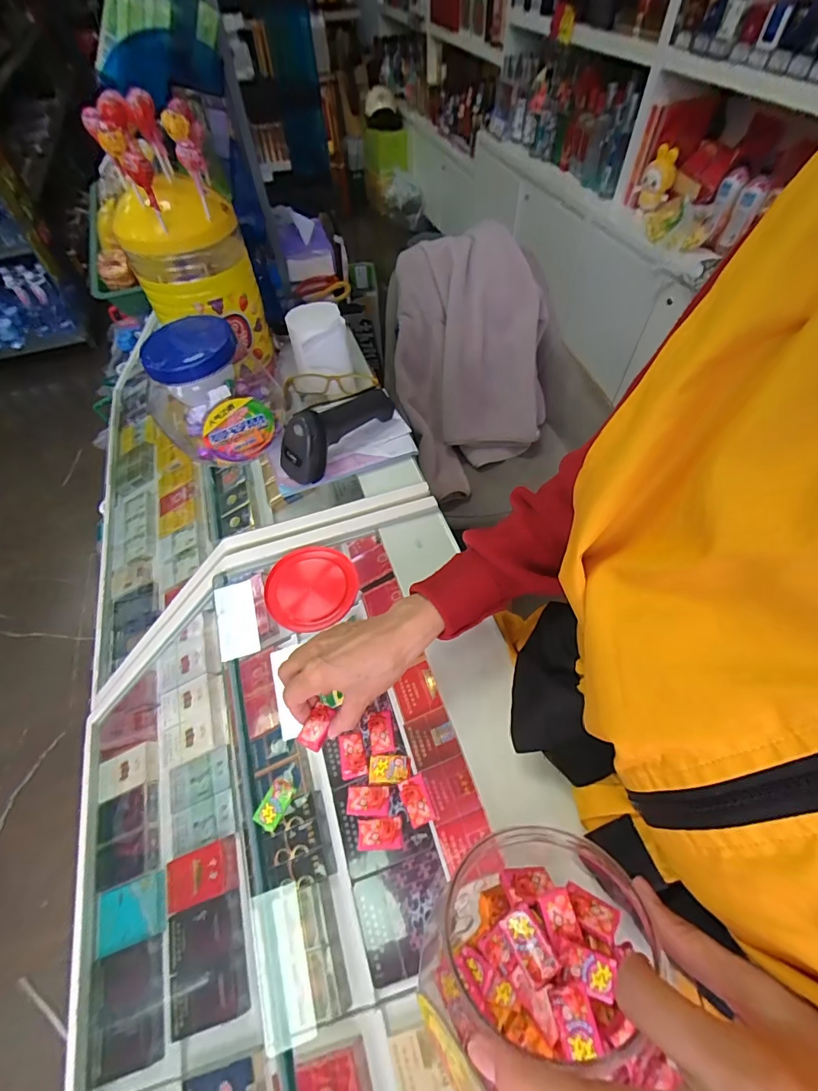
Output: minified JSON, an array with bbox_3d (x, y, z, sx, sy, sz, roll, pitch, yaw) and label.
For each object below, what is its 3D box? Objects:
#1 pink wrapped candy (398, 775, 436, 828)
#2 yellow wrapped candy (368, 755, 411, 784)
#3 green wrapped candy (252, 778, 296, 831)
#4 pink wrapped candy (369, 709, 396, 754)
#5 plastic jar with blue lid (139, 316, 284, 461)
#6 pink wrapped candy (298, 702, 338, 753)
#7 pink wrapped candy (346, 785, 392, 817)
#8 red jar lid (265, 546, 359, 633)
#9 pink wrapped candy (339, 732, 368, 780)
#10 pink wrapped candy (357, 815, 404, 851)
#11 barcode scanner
[{"bbox_3d":[0.007,0.213,0.367,0.021,0.005,0.035,-19,57,-11],"label":"pink wrapped candy"},{"bbox_3d":[-0.017,0.195,0.384,0.035,0.004,0.022,1,56,2],"label":"yellow wrapped candy"},{"bbox_3d":[-0.113,0.218,0.372,0.021,0.010,0.036,20,59,15],"label":"green wrapped candy"},{"bbox_3d":[-0.025,0.170,0.402,0.022,0.006,0.036,-9,56,-4],"label":"pink wrapped candy"},{"bbox_3d":[-0.248,-0.198,0.550,0.137,0.133,0.149,-1,56,1],"label":"plastic jar with blue lid"},{"bbox_3d":[-0.082,0.163,0.397,0.025,0.014,0.038,21,59,16],"label":"pink wrapped candy"},{"bbox_3d":[-0.034,0.218,0.375,0.037,0.004,0.022,-2,56,0],"label":"pink wrapped candy"},{"bbox_3d":[-0.112,0.047,0.498,0.098,0.021,0.097,-1,56,1],"label":"red jar lid"},{"bbox_3d":[-0.051,0.189,0.397,0.022,0.006,0.036,-13,56,-7],"label":"pink wrapped candy"},{"bbox_3d":[-0.023,0.236,0.359,0.036,0.005,0.022,-5,56,-1],"label":"pink wrapped candy"},{"bbox_3d":[-0.099,-0.162,0.587,0.056,0.068,0.174,33,63,21],"label":"barcode scanner"}]

